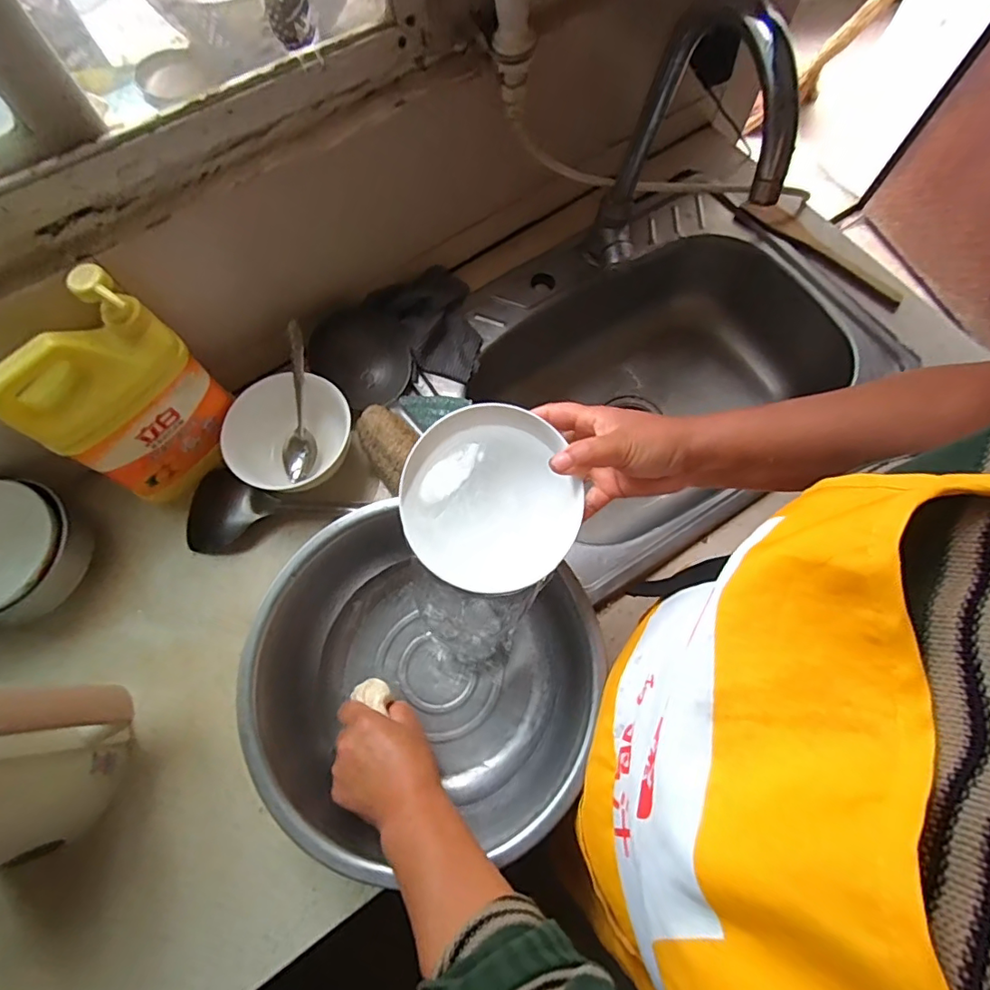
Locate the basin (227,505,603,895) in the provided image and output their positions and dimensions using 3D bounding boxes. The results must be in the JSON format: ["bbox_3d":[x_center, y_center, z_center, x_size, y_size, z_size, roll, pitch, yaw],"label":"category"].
[{"bbox_3d":[-0.070,0.177,0.493,0.290,0.111,0.268,20,72,7],"label":"basin"}]

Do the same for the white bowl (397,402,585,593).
[{"bbox_3d":[-0.003,0.003,0.413,0.130,0.045,0.130,0,89,-1],"label":"white bowl"}]

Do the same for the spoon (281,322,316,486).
[{"bbox_3d":[-0.218,-0.102,0.590,0.028,0.029,0.168,4,100,2],"label":"spoon"}]

